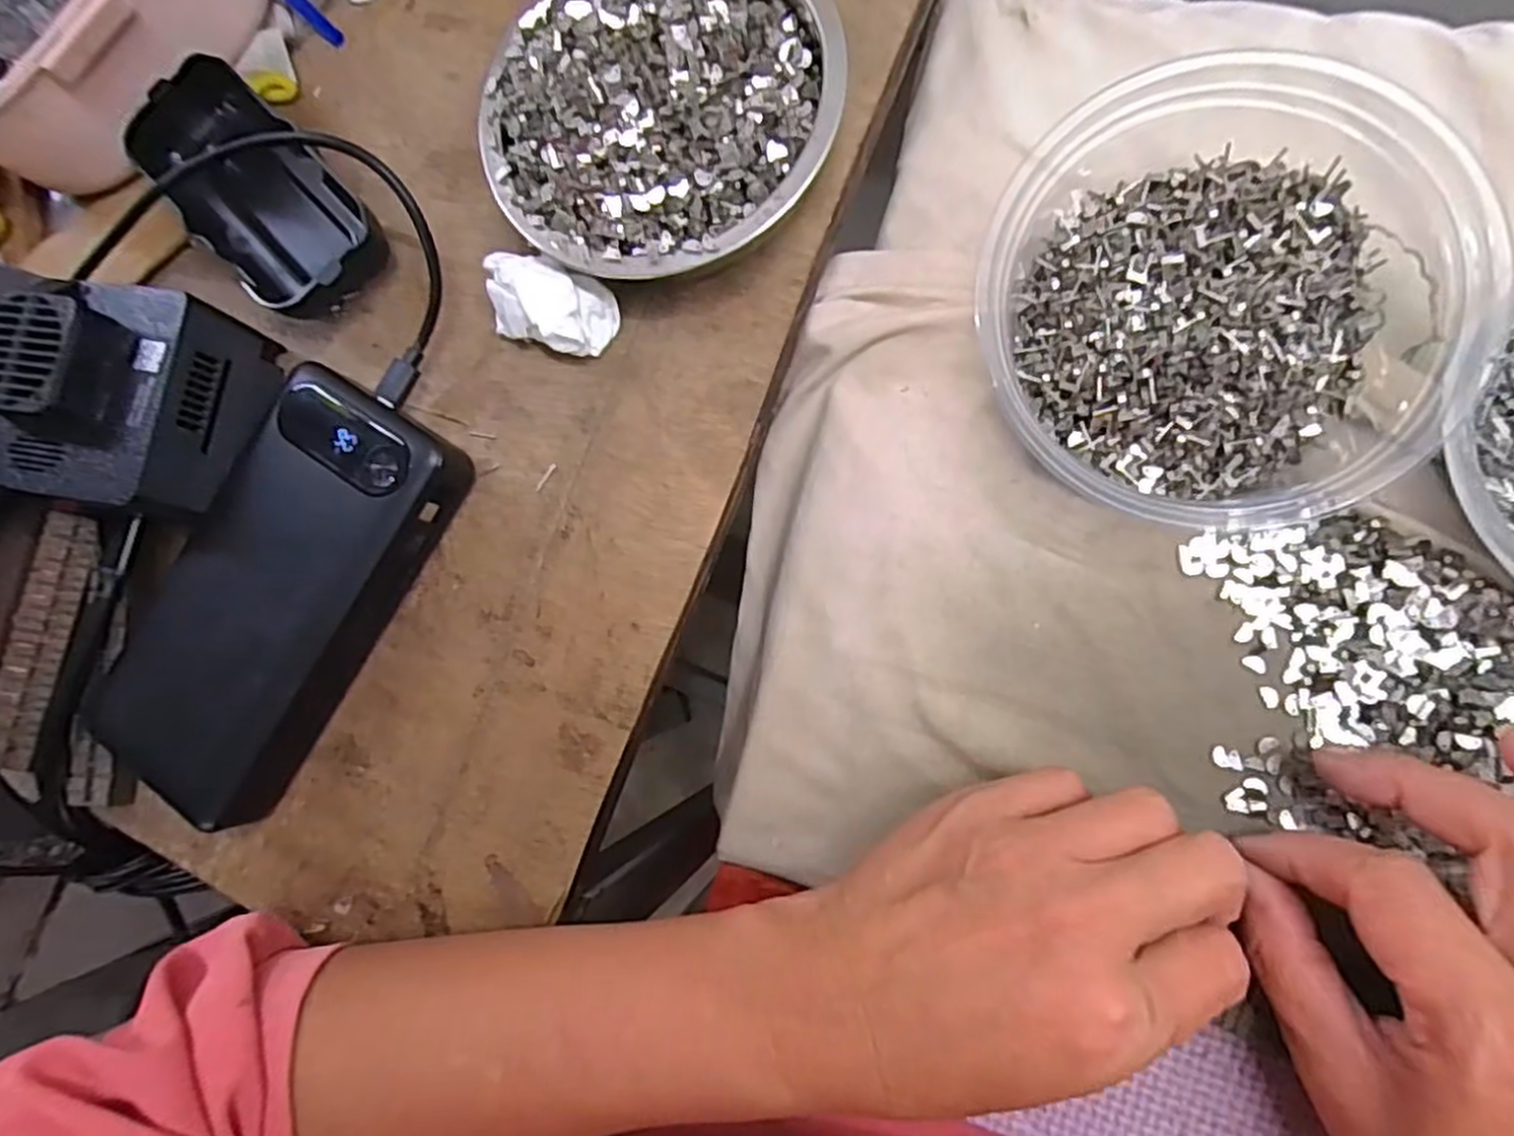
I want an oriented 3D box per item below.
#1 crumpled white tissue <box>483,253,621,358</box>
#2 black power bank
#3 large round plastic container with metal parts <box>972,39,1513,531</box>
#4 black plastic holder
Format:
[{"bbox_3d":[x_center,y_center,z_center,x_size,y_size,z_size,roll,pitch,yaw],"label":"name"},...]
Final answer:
[{"bbox_3d":[-0.071,-0.090,0.264,0.043,0.022,0.026,21,88,13],"label":"crumpled white tissue"},{"bbox_3d":[-0.169,0.009,0.263,0.071,0.025,0.151,32,91,13],"label":"black power bank"},{"bbox_3d":[0.142,-0.081,0.235,0.138,0.054,0.132,-1,83,12],"label":"large round plastic container with metal parts"},{"bbox_3d":[-0.186,-0.139,0.286,0.050,0.023,0.108,-46,77,4],"label":"black plastic holder"}]

